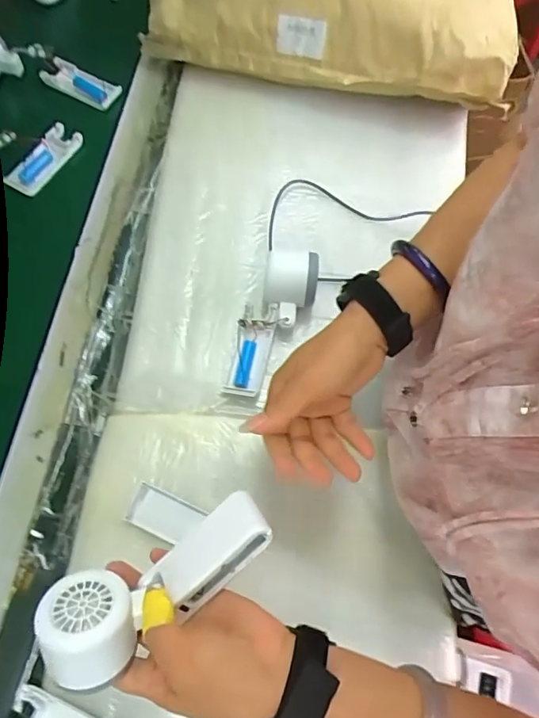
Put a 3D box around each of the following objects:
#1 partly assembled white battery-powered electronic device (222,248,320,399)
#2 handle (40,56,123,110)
[{"bbox_3d":[0.003,-0.041,0.536,0.063,0.043,0.165,19,70,4],"label":"partly assembled white battery-powered electronic device"},{"bbox_3d":[-0.248,-0.363,0.663,0.103,0.021,0.034,27,70,7],"label":"handle"}]

